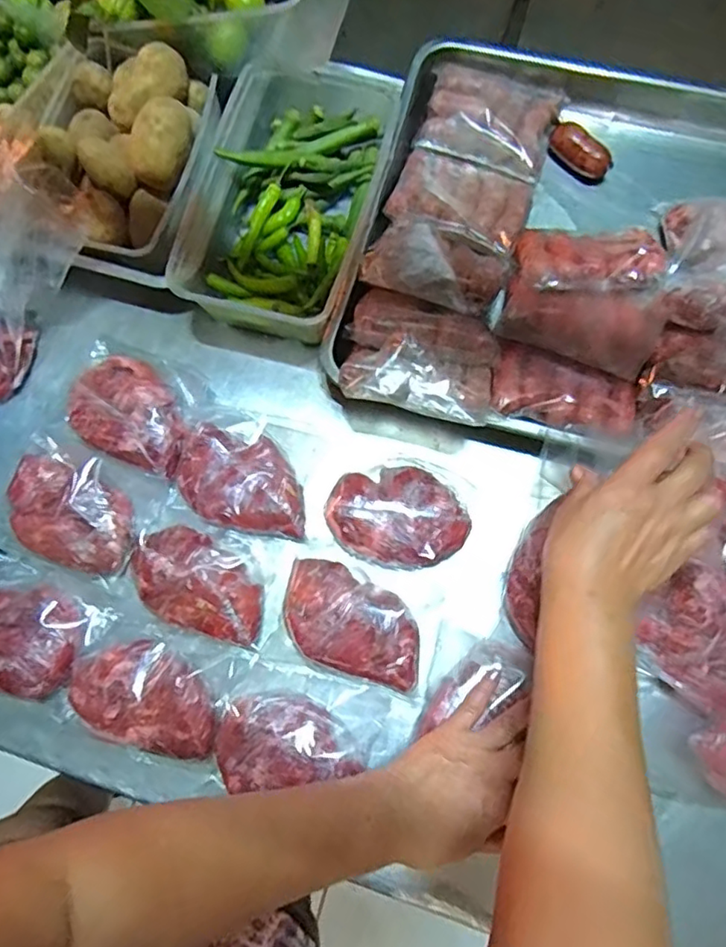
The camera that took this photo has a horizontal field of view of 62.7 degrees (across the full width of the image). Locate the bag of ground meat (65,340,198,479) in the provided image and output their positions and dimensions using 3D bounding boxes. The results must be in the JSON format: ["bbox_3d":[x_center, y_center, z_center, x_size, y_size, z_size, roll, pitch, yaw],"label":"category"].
[{"bbox_3d":[-0.223,-0.066,0.583,0.134,0.031,0.108,22,82,6],"label":"bag of ground meat"}]

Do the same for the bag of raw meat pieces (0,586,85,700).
[{"bbox_3d":[-0.316,0.149,0.543,0.118,0.034,0.098,6,80,3],"label":"bag of raw meat pieces"}]

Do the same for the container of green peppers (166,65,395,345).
[{"bbox_3d":[-0.068,-0.273,0.591,0.161,0.073,0.267,15,81,5],"label":"container of green peppers"}]

